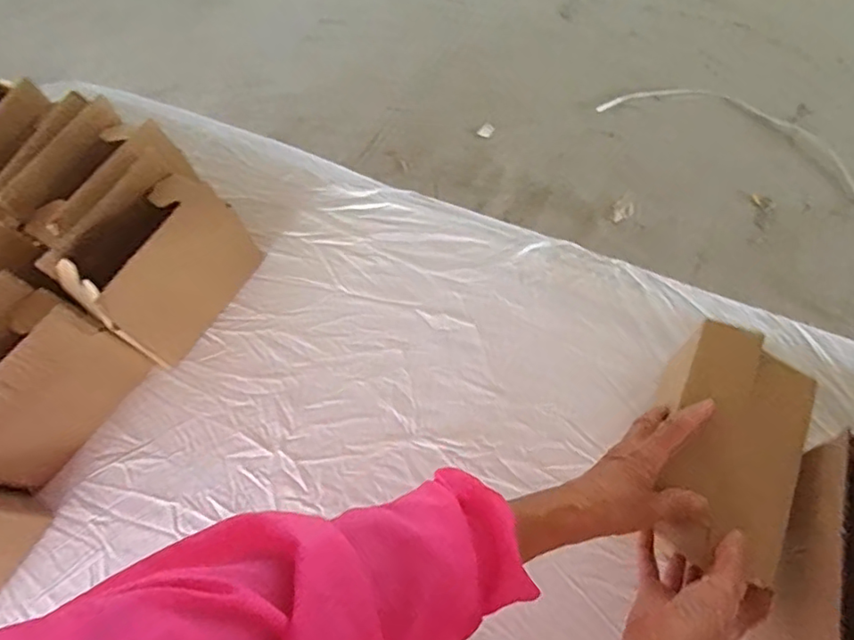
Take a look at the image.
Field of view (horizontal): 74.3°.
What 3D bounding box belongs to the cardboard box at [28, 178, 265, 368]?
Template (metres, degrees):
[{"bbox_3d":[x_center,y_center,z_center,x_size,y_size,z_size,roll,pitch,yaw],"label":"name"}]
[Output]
[{"bbox_3d":[-0.301,-0.065,0.639,0.105,0.156,0.174,31,72,20],"label":"cardboard box"}]

